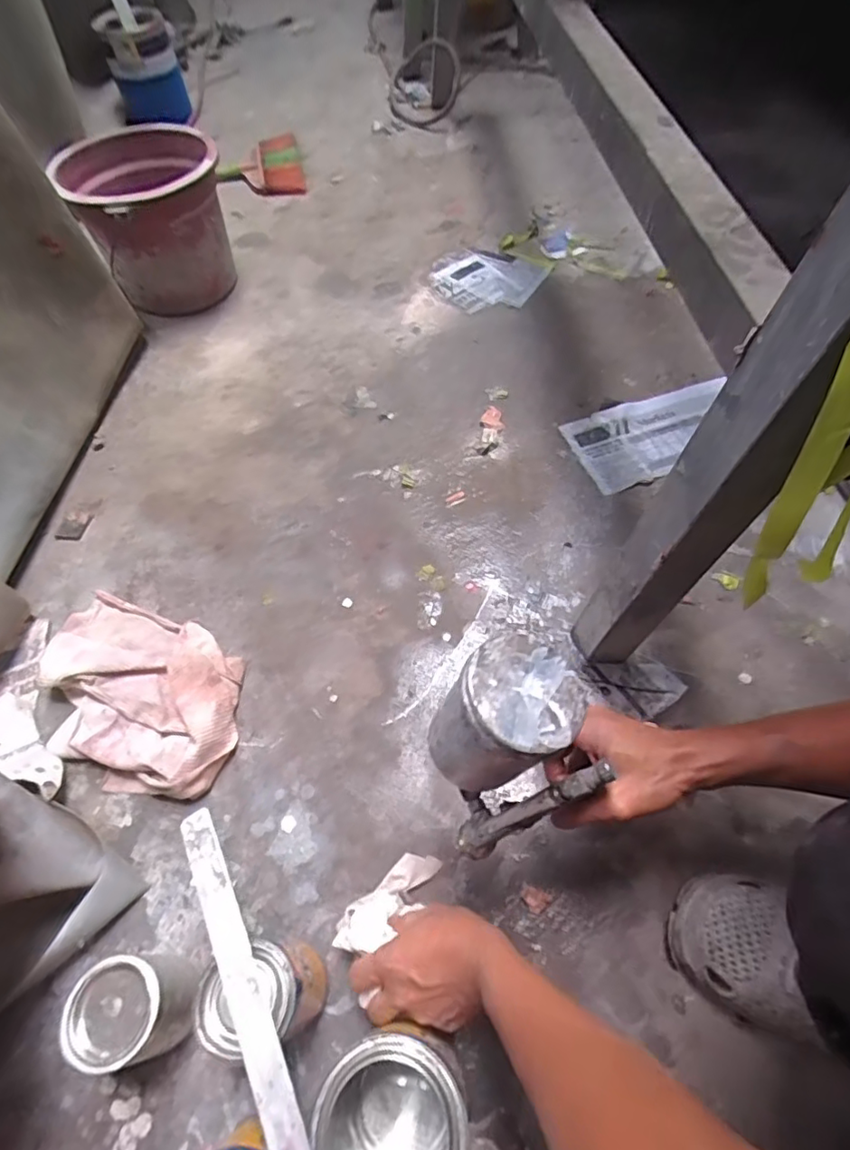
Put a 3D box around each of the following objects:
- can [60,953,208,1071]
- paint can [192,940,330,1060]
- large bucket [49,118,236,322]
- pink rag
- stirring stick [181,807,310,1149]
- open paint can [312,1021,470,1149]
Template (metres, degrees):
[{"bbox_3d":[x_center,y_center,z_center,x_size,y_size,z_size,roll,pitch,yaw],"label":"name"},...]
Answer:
[{"bbox_3d":[-0.239,0.362,0.483,0.071,0.103,0.070,-2,58,3],"label":"can"},{"bbox_3d":[-0.125,0.345,0.470,0.075,0.136,0.064,-24,59,-10],"label":"paint can"},{"bbox_3d":[-0.483,-0.632,1.044,0.247,0.240,0.219,-20,59,-8],"label":"large bucket"},{"bbox_3d":[-0.343,0.132,0.671,0.287,0.041,0.200,16,61,14],"label":"pink rag"},{"bbox_3d":[-0.124,0.312,0.408,0.029,0.008,0.301,-26,57,-12],"label":"stirring stick"},{"bbox_3d":[-0.023,0.414,0.428,0.101,0.145,0.114,20,49,16],"label":"open paint can"}]

